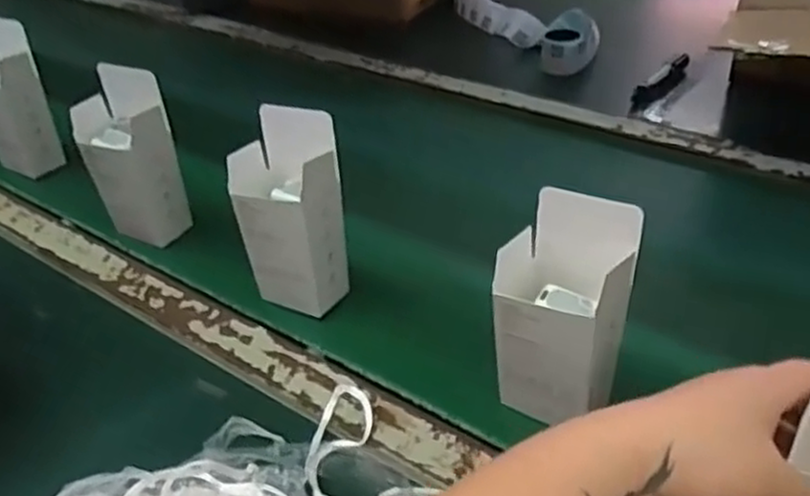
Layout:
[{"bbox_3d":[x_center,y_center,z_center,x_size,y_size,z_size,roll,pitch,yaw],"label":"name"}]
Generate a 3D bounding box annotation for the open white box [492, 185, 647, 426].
[{"bbox_3d":[0.095,0.041,0.463,0.070,0.143,0.051,17,42,27],"label":"open white box"}]

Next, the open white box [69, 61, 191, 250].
[{"bbox_3d":[-0.241,-0.080,0.669,0.065,0.142,0.055,19,43,29],"label":"open white box"}]

